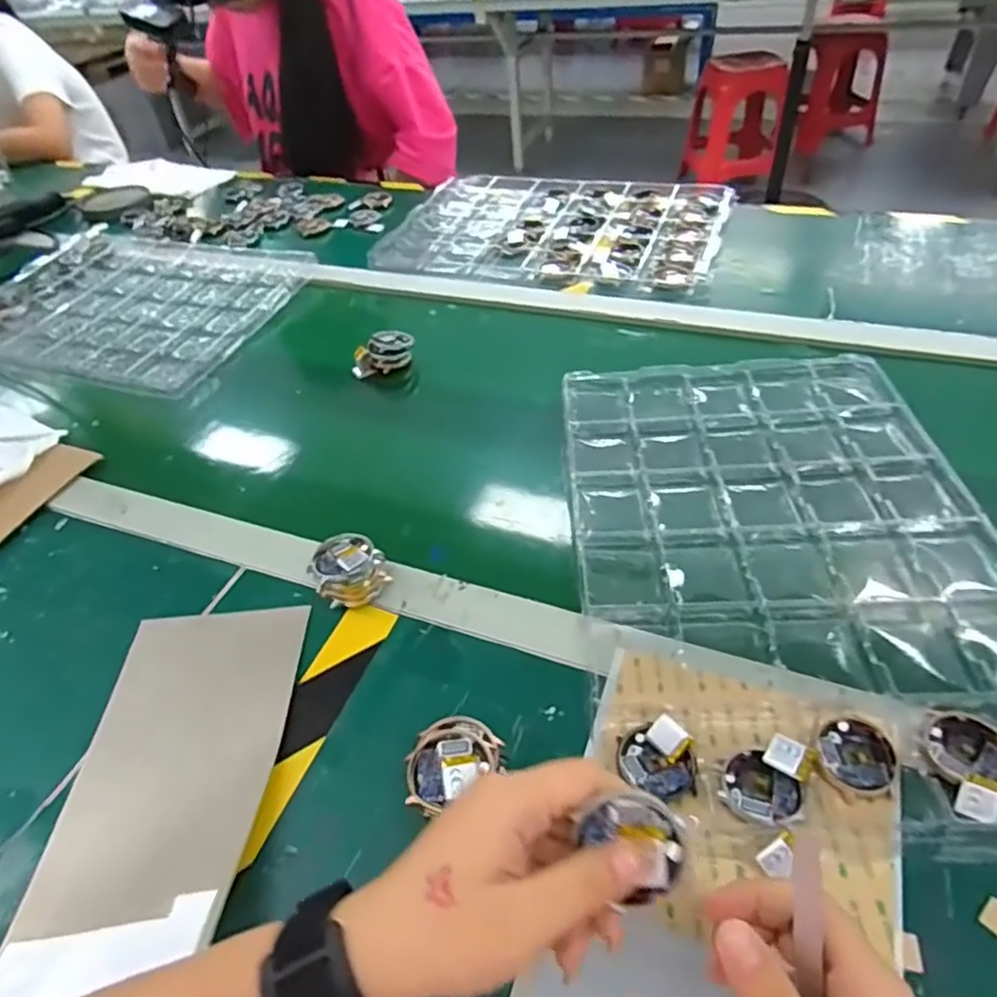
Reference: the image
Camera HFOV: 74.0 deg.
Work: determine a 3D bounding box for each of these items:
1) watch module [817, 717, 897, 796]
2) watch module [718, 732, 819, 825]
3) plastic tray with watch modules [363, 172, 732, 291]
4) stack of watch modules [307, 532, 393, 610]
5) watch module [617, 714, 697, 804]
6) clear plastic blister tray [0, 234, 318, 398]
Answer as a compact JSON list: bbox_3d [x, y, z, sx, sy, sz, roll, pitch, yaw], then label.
[{"bbox_3d":[0.204,0.147,0.377,0.038,0.009,0.042,20,50,25],"label":"watch module"},{"bbox_3d":[0.151,0.157,0.372,0.041,0.015,0.050,17,49,22],"label":"watch module"},{"bbox_3d":[0.081,-0.385,0.932,0.443,0.020,0.307,10,47,16],"label":"plastic tray with watch modules"},{"bbox_3d":[-0.109,0.055,0.489,0.050,0.044,0.038,-24,47,-17],"label":"stack of watch modules"},{"bbox_3d":[0.092,0.151,0.385,0.042,0.015,0.043,-8,44,-1],"label":"watch module"},{"bbox_3d":[-0.491,-0.256,0.878,0.434,0.032,0.307,14,48,20],"label":"clear plastic blister tray"}]

